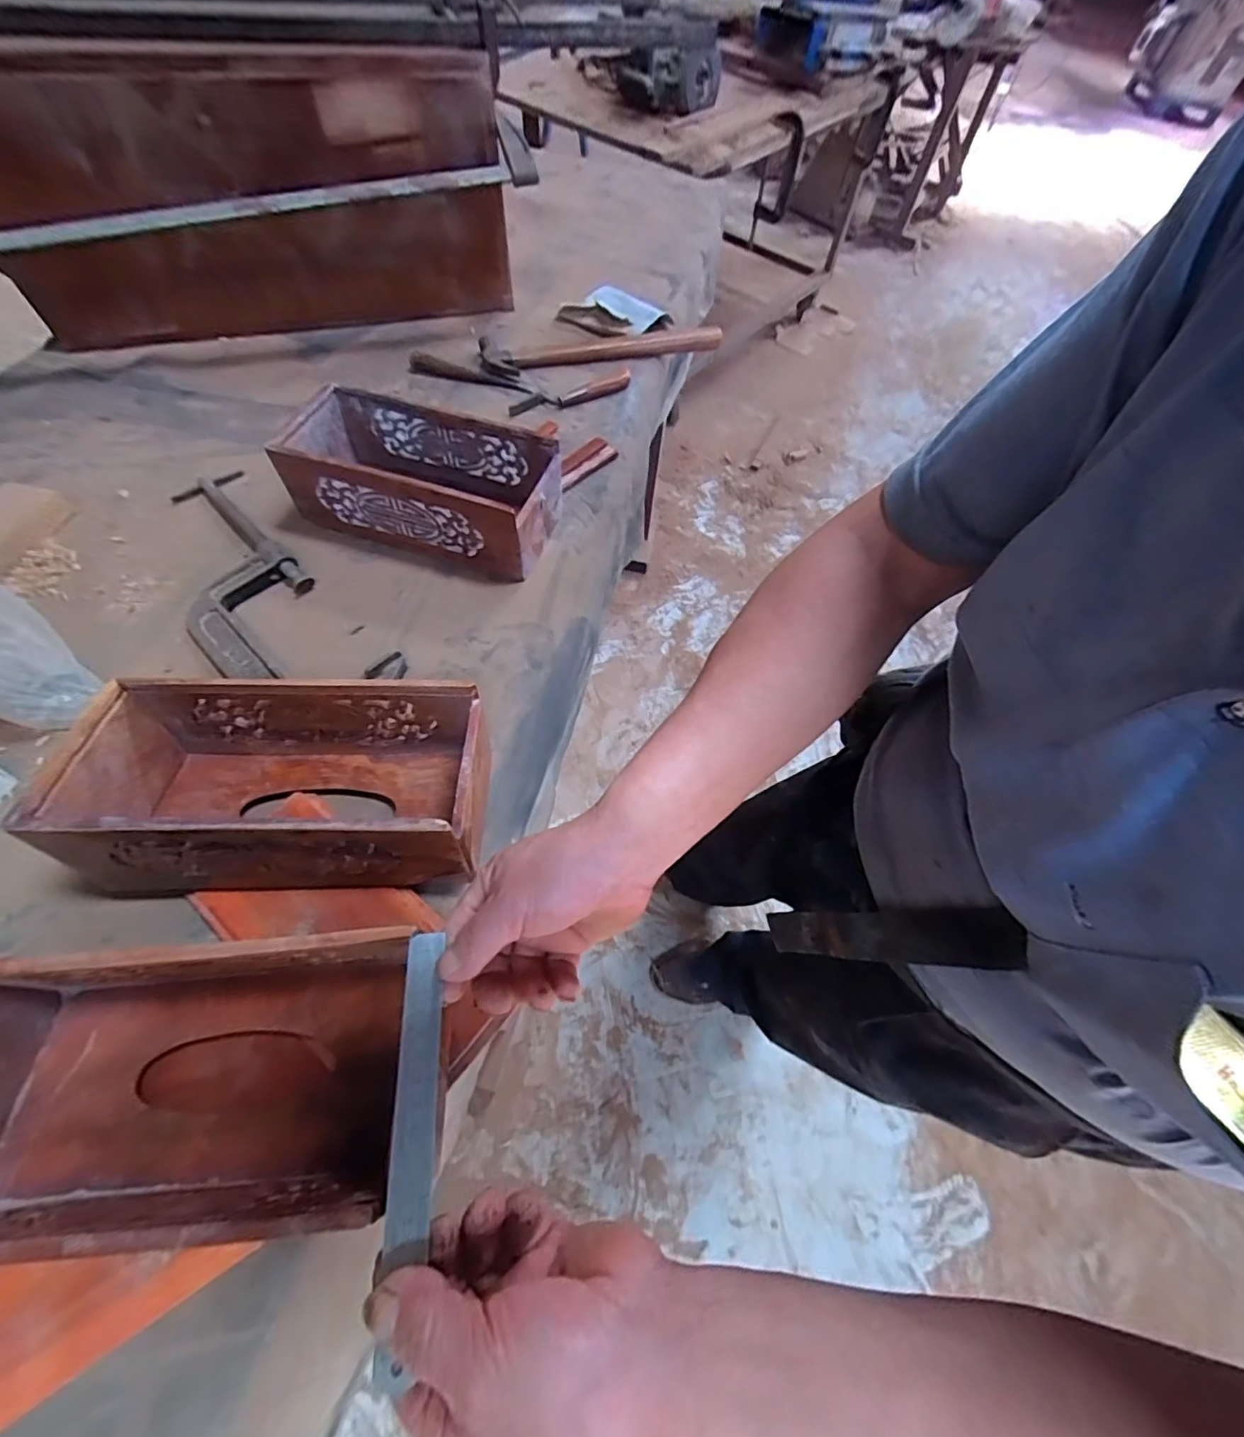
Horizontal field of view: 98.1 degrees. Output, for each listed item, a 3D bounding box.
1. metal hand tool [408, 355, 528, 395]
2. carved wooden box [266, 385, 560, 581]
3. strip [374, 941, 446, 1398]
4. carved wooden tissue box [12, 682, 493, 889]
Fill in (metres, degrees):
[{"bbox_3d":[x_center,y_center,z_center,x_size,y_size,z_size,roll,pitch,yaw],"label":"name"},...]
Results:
[{"bbox_3d":[-0.212,-0.476,0.746,0.168,0.019,0.023,11,61,2],"label":"metal hand tool"},{"bbox_3d":[-0.210,-0.251,0.577,0.268,0.091,0.128,16,61,5],"label":"carved wooden box"},{"bbox_3d":[-0.101,0.195,0.261,0.022,0.005,0.169,-10,58,4],"label":"strip"},{"bbox_3d":[-0.237,0.048,0.398,0.260,0.112,0.130,0,61,-4],"label":"carved wooden tissue box"}]

